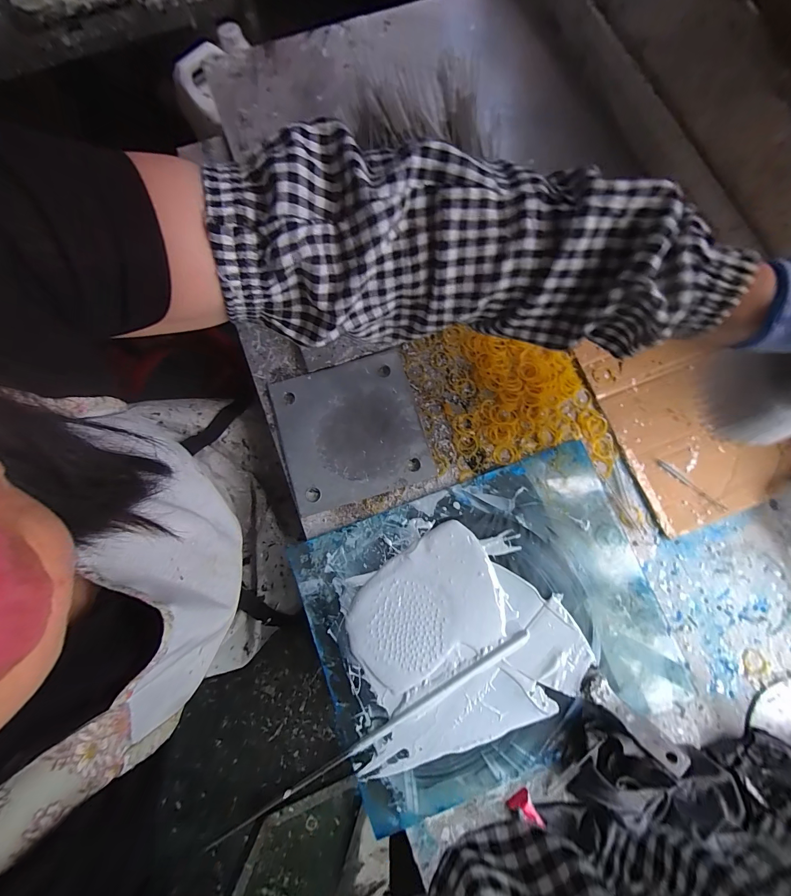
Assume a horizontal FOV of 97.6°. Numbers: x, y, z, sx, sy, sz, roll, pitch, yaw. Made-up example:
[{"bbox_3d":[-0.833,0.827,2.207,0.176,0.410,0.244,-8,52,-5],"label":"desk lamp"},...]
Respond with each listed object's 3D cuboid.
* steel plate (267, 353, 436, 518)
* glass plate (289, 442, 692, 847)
[{"bbox_3d":[-0.066,-0.024,0.483,0.196,0.005,0.193,-16,80,-3],"label":"steel plate"},{"bbox_3d":[0.121,0.221,0.437,0.422,0.014,0.344,-21,81,-4],"label":"glass plate"}]

